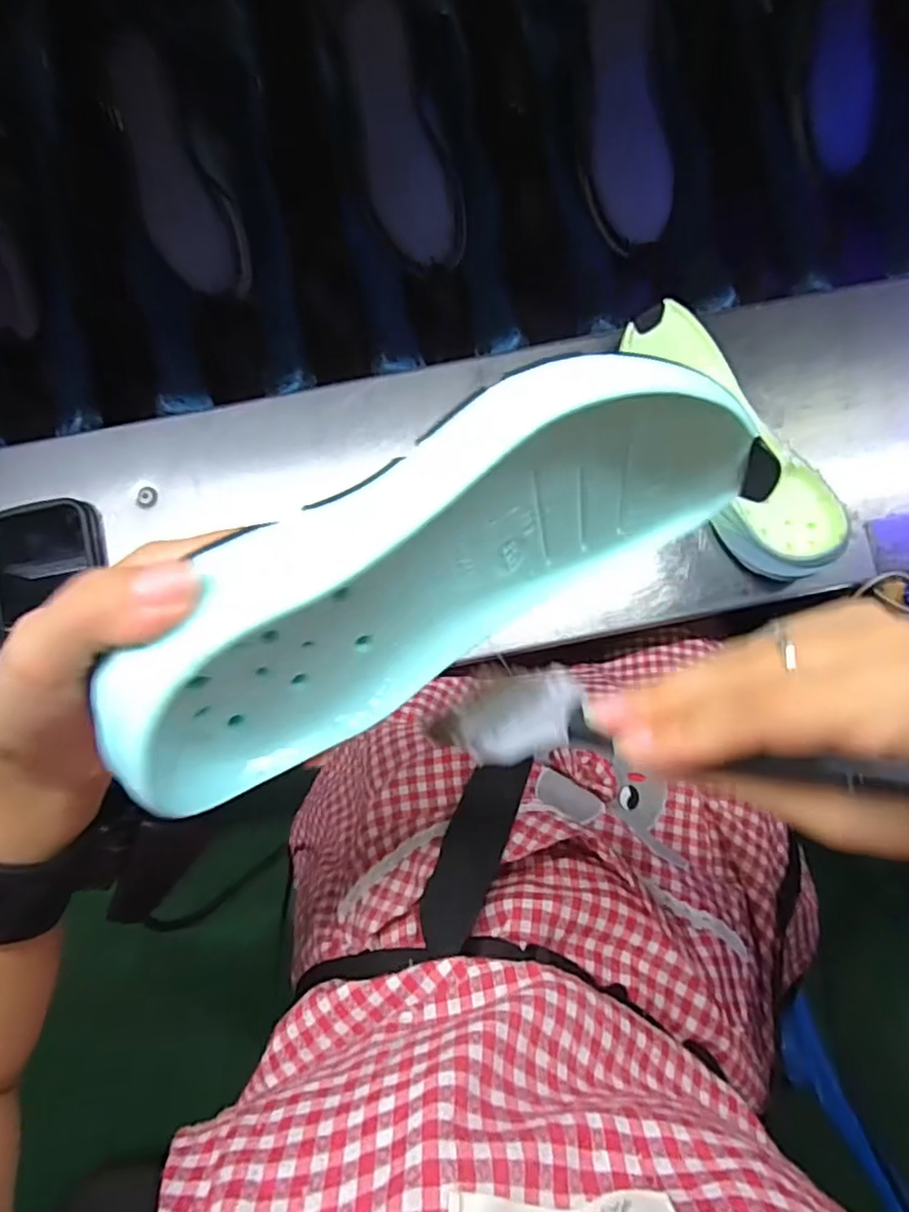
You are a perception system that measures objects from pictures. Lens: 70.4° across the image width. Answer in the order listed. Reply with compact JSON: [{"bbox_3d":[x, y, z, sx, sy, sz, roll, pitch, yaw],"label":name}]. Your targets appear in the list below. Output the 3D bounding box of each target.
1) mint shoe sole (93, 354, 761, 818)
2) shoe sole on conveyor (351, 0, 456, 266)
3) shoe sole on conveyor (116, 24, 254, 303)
[{"bbox_3d":[-0.001,-0.014,0.213,0.223,0.095,0.045,-30,51,-14],"label":"mint shoe sole"},{"bbox_3d":[-0.048,-0.399,0.544,0.061,0.017,0.202,-15,104,-3],"label":"shoe sole on conveyor"},{"bbox_3d":[-0.236,-0.363,0.540,0.070,0.028,0.201,-20,105,-4],"label":"shoe sole on conveyor"}]

